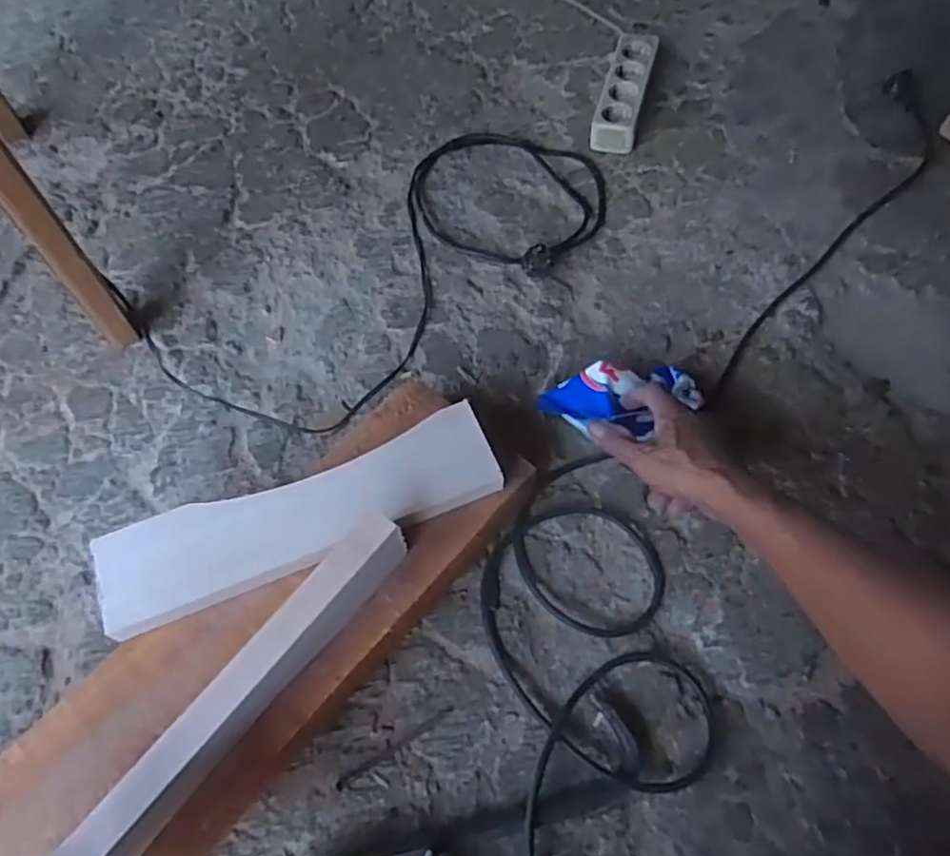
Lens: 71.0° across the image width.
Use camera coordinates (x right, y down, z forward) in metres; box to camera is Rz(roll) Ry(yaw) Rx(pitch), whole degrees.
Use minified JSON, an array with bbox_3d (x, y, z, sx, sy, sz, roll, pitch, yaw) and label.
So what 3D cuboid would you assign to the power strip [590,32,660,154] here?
[{"bbox_3d":[0.206,-0.464,0.908,0.058,0.044,0.223,14,63,8],"label":"power strip"}]

